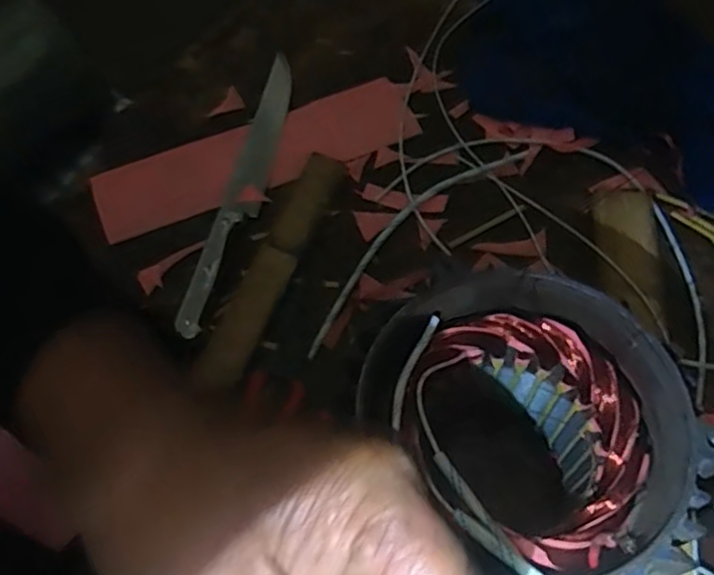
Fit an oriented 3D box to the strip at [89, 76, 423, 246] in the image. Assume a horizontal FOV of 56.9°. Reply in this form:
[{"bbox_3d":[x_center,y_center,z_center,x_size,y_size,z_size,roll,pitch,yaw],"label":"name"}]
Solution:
[{"bbox_3d":[-0.082,-0.111,0.547,0.268,0.005,0.076,-23,62,-10],"label":"strip"}]

